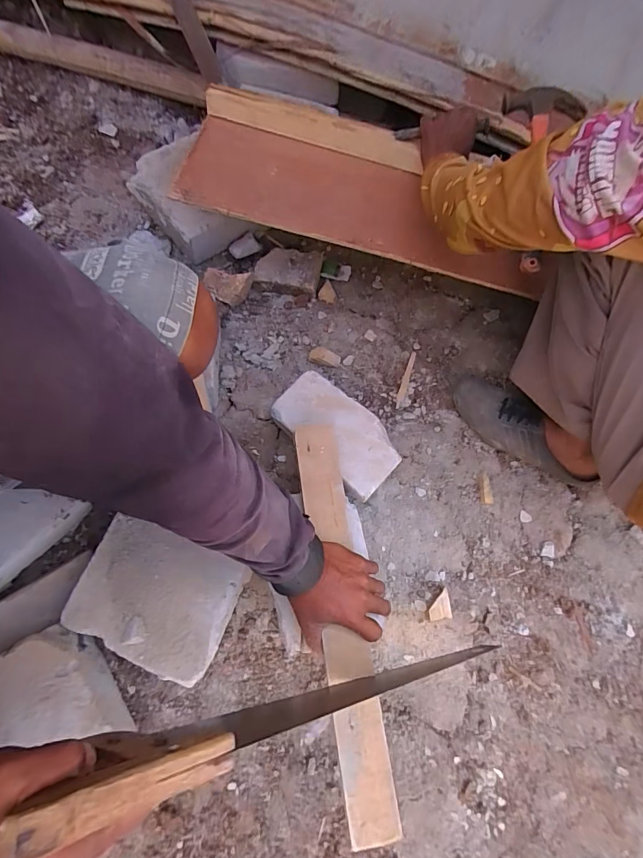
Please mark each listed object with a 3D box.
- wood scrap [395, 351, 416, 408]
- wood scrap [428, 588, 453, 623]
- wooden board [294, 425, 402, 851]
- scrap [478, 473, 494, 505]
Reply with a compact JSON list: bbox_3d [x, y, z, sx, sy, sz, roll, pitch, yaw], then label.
[{"bbox_3d":[0.152,-0.088,0.734,0.013,0.005,0.121,19,70,4],"label":"wood scrap"},{"bbox_3d":[0.170,0.255,0.589,0.031,0.020,0.042,4,69,-2],"label":"wood scrap"},{"bbox_3d":[0.023,0.212,0.487,0.055,0.020,0.450,-7,72,-5],"label":"wooden board"},{"bbox_3d":[0.265,0.097,0.660,0.017,0.011,0.050,-2,70,-4],"label":"scrap"}]

